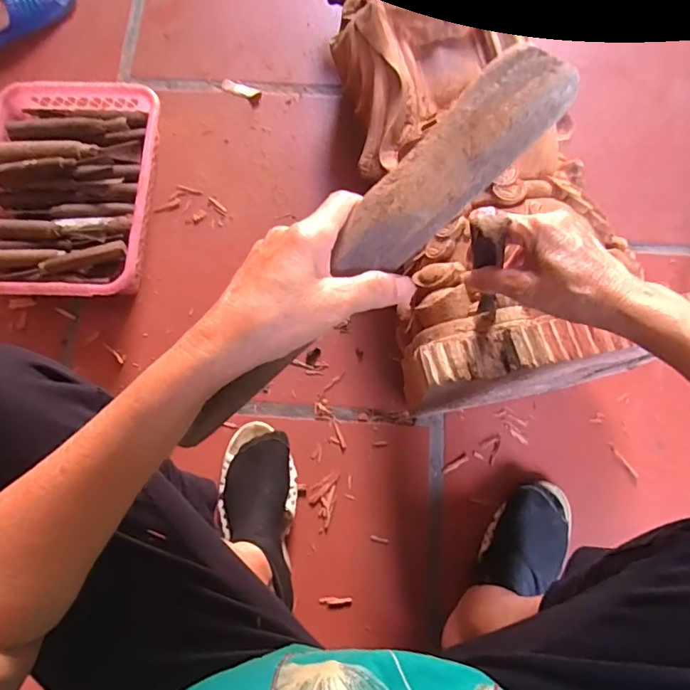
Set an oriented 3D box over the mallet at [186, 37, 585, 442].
[{"bbox_3d":[0.011,-0.055,0.321,0.048,0.028,0.318,45,96,12],"label":"mallet"}]

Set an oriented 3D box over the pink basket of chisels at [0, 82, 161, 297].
[{"bbox_3d":[-0.391,-0.216,0.740,0.239,0.092,0.327,0,76,1],"label":"pink basket of chisels"}]

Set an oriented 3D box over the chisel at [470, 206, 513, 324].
[{"bbox_3d":[0.123,-0.058,0.443,0.022,0.150,0.019,24,77,22],"label":"chisel"}]

